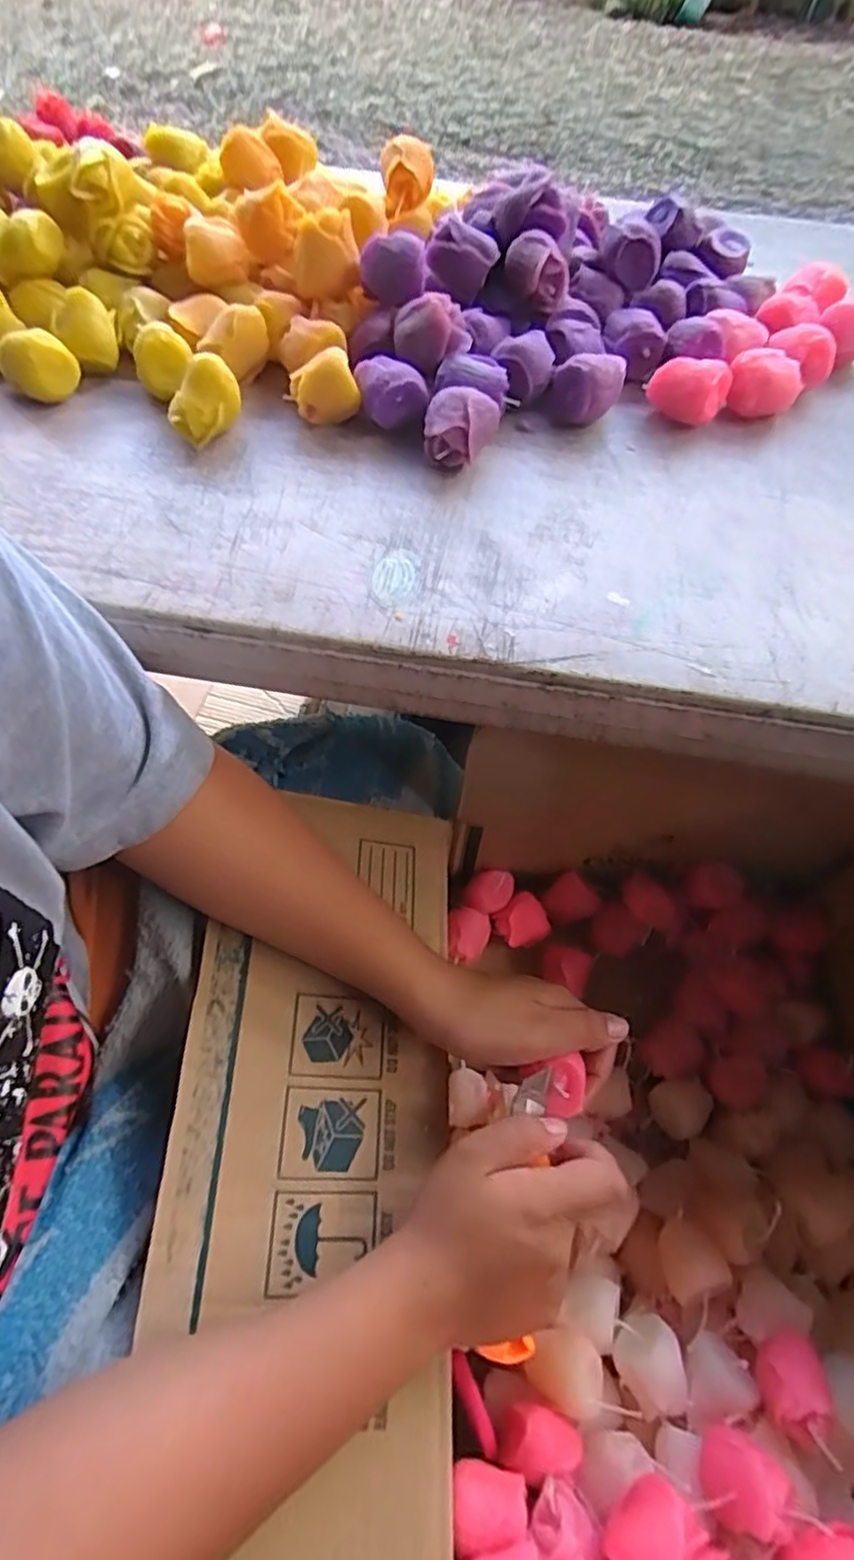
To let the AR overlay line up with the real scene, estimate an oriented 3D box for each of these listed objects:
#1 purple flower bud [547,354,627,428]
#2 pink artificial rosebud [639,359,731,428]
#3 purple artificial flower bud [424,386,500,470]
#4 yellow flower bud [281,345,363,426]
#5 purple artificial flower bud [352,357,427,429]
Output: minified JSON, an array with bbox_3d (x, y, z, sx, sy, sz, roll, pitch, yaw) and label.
[{"bbox_3d":[0.095,-0.234,0.409,0.042,0.034,0.035,15,59,6],"label":"purple flower bud"},{"bbox_3d":[0.162,-0.242,0.419,0.043,0.037,0.030,29,61,14],"label":"pink artificial rosebud"},{"bbox_3d":[0.018,-0.199,0.385,0.038,0.034,0.035,15,59,7],"label":"purple artificial flower bud"},{"bbox_3d":[-0.061,-0.226,0.397,0.035,0.037,0.030,-20,61,-14],"label":"yellow flower bud"},{"bbox_3d":[-0.021,-0.228,0.400,0.038,0.033,0.027,-7,59,-7],"label":"purple artificial flower bud"}]

